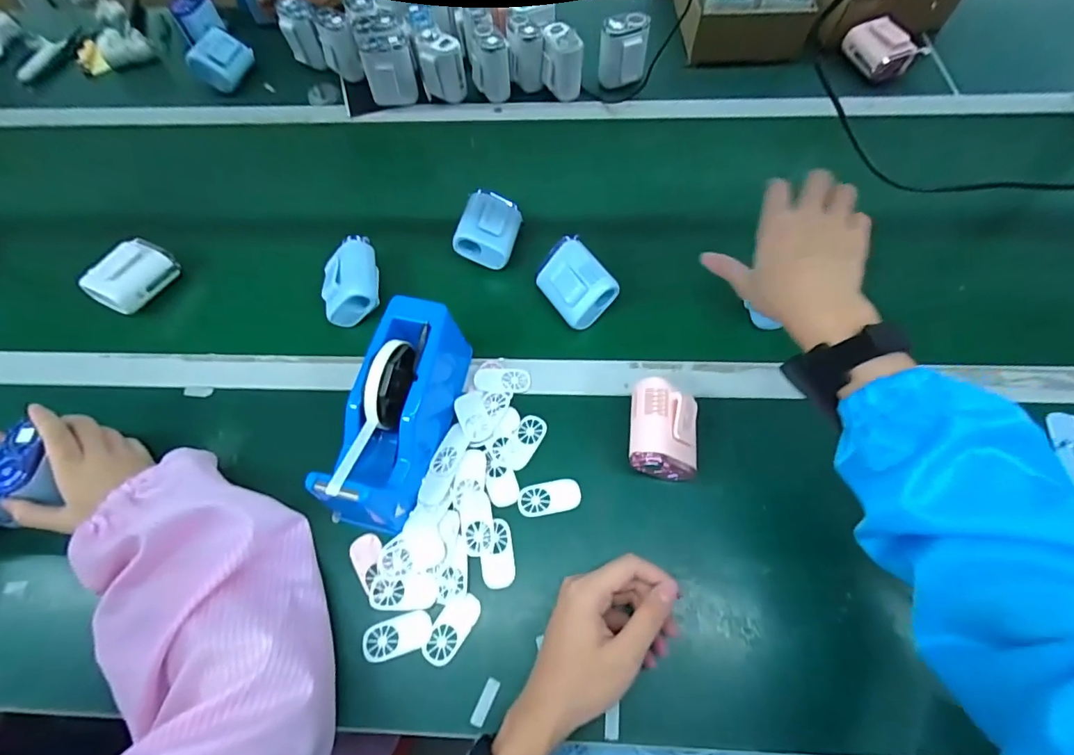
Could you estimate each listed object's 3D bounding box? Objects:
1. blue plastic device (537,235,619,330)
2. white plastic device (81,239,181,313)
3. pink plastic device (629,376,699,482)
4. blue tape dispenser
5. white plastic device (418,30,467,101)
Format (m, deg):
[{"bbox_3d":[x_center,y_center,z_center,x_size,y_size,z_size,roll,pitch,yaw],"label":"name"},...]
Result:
[{"bbox_3d":[0.042,-0.104,0.541,0.069,0.039,0.082,-49,65,19],"label":"blue plastic device"},{"bbox_3d":[-0.471,-0.118,0.573,0.051,0.048,0.086,20,67,13],"label":"white plastic device"},{"bbox_3d":[0.117,0.051,0.458,0.060,0.055,0.080,3,64,6],"label":"pink plastic device"},{"bbox_3d":[-0.129,0.031,0.455,0.071,0.105,0.192,14,65,11],"label":"blue tape dispenser"},{"bbox_3d":[-0.139,-0.457,0.728,0.060,0.087,0.049,-11,63,-1],"label":"white plastic device"}]

